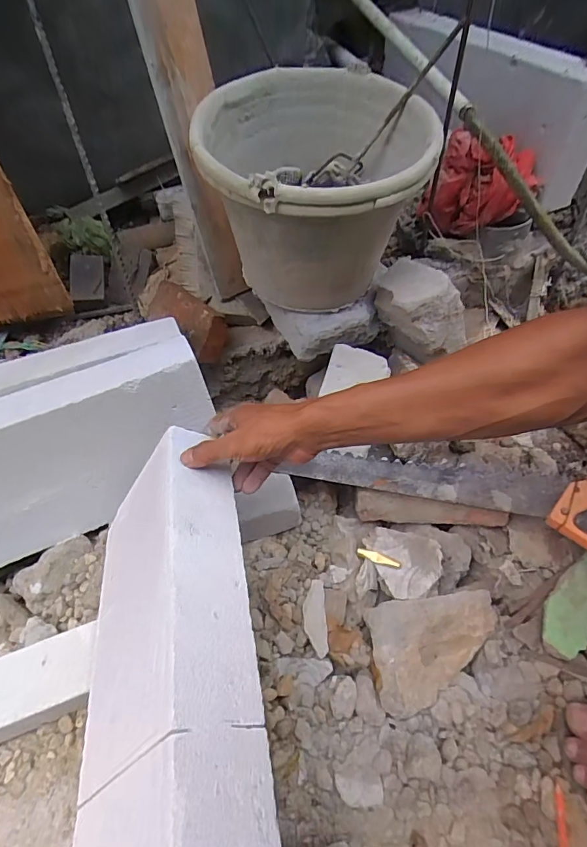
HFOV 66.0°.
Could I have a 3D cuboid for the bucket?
[{"bbox_3d":[0.031,-0.293,0.609,0.274,0.232,0.273,-3,52,3],"label":"bucket"}]

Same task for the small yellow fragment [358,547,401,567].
[{"bbox_3d":[0.113,0.178,0.600,0.056,0.004,0.013,14,55,15],"label":"small yellow fragment"}]

